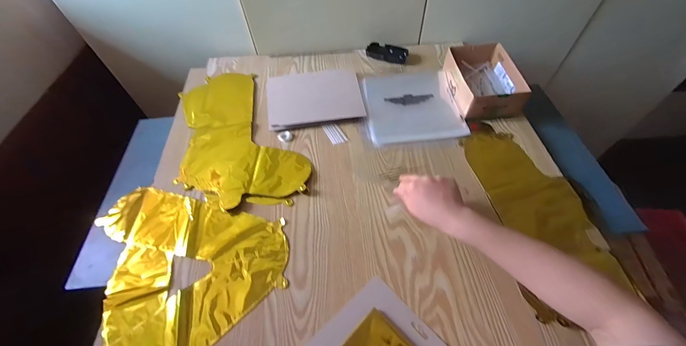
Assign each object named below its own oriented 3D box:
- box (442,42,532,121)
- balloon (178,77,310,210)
[{"bbox_3d":[0.310,-0.207,0.653,0.126,0.065,0.185,-4,55,-1],"label":"box"},{"bbox_3d":[-0.245,-0.090,0.638,0.229,0.009,0.399,-22,57,-13],"label":"balloon"}]

